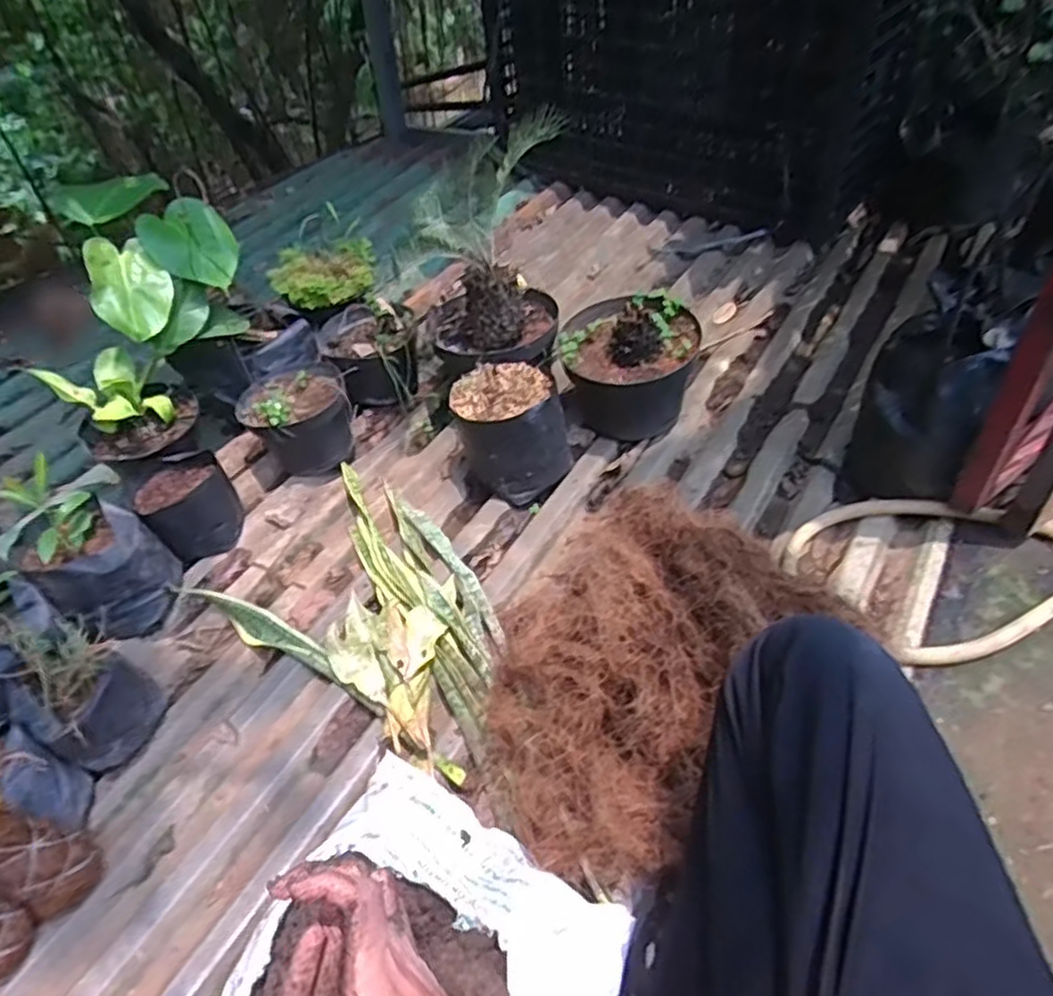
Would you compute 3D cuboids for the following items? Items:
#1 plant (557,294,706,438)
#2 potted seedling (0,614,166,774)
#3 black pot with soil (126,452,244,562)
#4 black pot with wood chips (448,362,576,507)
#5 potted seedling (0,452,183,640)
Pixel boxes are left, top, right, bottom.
[{"bbox_3d":[0.164,-0.209,1.162,0.214,0.184,0.181,3,46,6],"label":"plant"},{"bbox_3d":[-0.541,0.228,0.870,0.168,0.144,0.123,34,56,30],"label":"potted seedling"},{"bbox_3d":[-0.505,0.014,1.085,0.129,0.109,0.105,-27,50,-21],"label":"black pot with soil"},{"bbox_3d":[-0.025,-0.099,1.088,0.158,0.157,0.143,31,55,29],"label":"black pot with wood chips"},{"bbox_3d":[-0.593,0.072,0.976,0.236,0.195,0.153,31,55,29],"label":"potted seedling"}]

